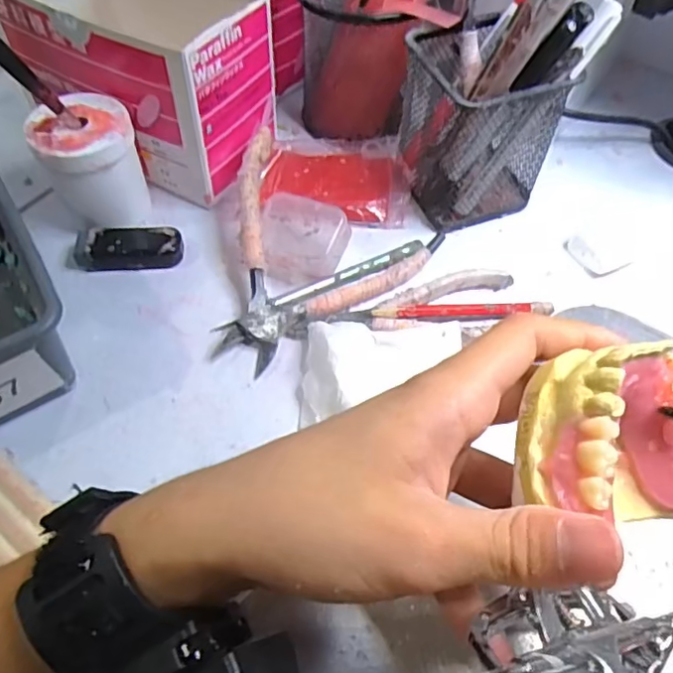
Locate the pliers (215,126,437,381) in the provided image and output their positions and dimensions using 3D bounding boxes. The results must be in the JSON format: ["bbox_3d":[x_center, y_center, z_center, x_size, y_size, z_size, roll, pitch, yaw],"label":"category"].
[{"bbox_3d":[-0.029,-0.057,0.336,0.139,0.041,0.122,-35,63,-23],"label":"pliers"}]

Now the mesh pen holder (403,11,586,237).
[{"bbox_3d":[0.084,-0.129,0.358,0.079,0.101,0.078,-11,57,-10],"label":"mesh pen holder"}]

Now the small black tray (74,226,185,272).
[{"bbox_3d":[-0.124,-0.052,0.347,0.060,0.018,0.022,-4,56,-5],"label":"small black tray"}]

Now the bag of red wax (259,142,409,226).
[{"bbox_3d":[0.001,-0.110,0.389,0.095,0.014,0.072,7,55,3],"label":"bag of red wax"}]

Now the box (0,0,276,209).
[{"bbox_3d":[-0.122,-0.176,0.374,0.156,0.096,0.103,23,58,13],"label":"box"}]

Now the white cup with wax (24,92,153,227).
[{"bbox_3d":[-0.142,-0.101,0.340,0.052,0.061,0.049,1,55,-1],"label":"white cup with wax"}]

